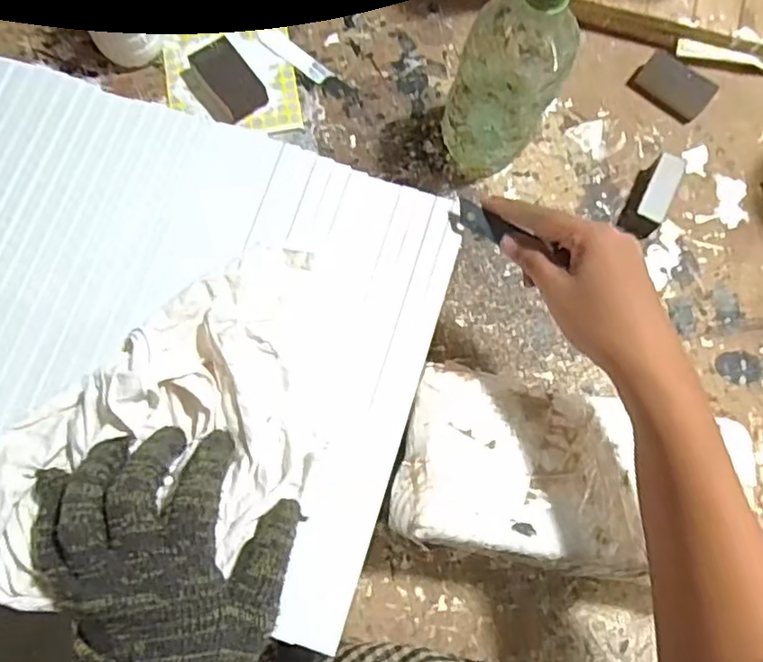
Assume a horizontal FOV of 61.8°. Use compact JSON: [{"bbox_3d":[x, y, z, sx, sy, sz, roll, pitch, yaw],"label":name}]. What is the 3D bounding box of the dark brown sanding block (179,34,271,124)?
[{"bbox_3d":[-0.138,-0.218,0.559,0.051,0.021,0.068,-38,84,-7],"label":"dark brown sanding block"}]

